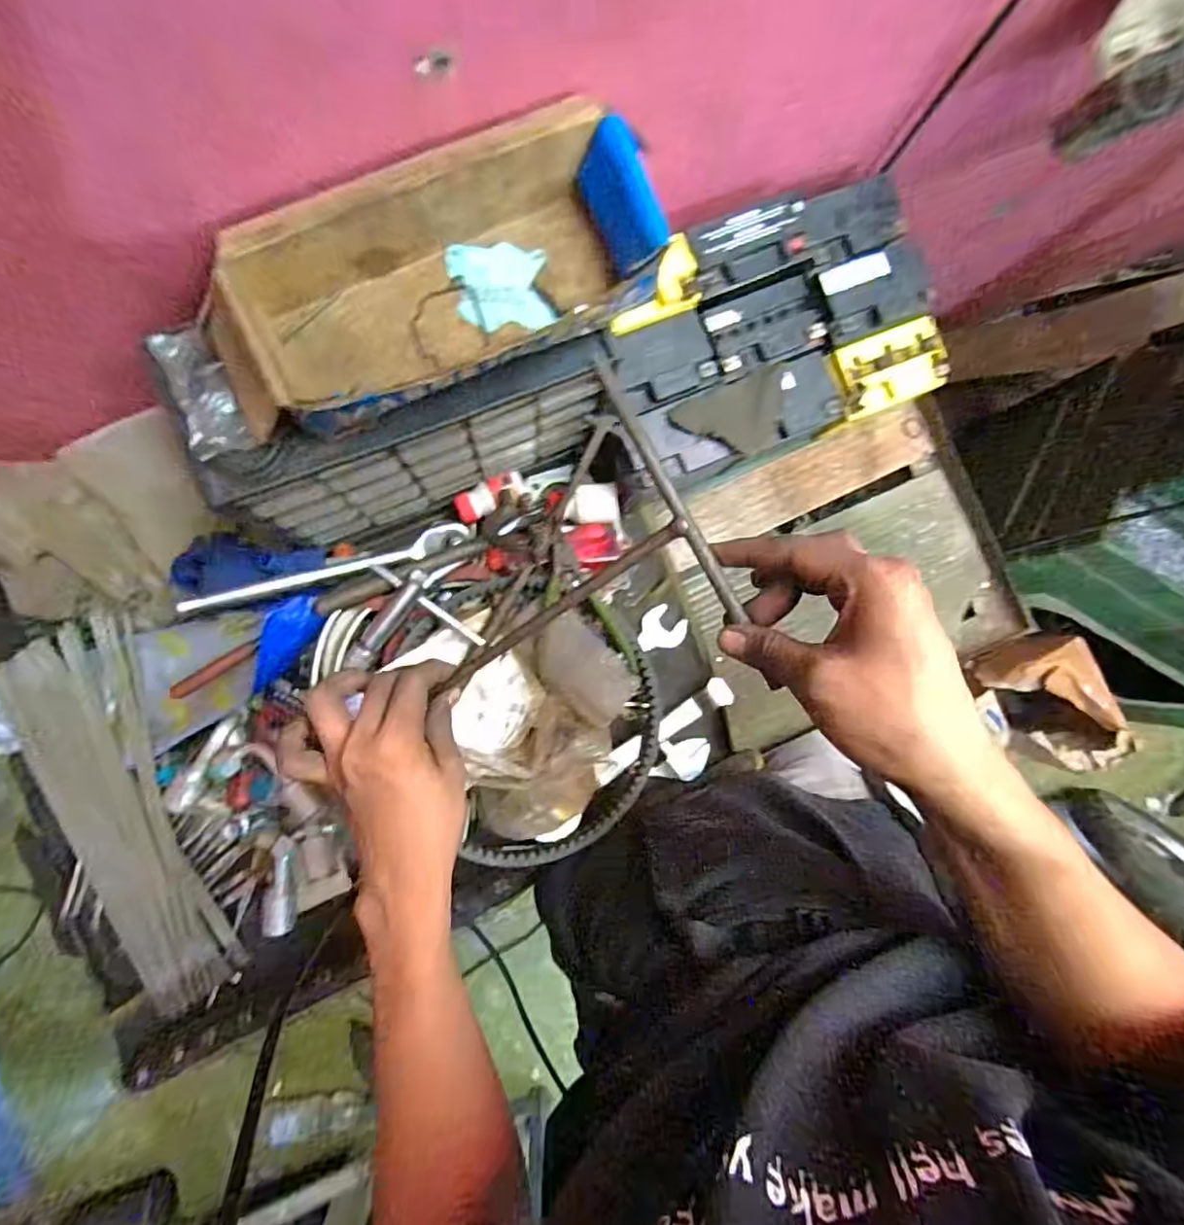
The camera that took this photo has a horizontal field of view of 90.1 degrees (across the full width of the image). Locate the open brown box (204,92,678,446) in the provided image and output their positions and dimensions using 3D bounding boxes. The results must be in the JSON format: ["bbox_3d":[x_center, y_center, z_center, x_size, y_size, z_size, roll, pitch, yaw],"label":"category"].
[{"bbox_3d":[-0.098,-0.204,0.378,0.282,0.078,0.112,-25,90,-6],"label":"open brown box"}]

